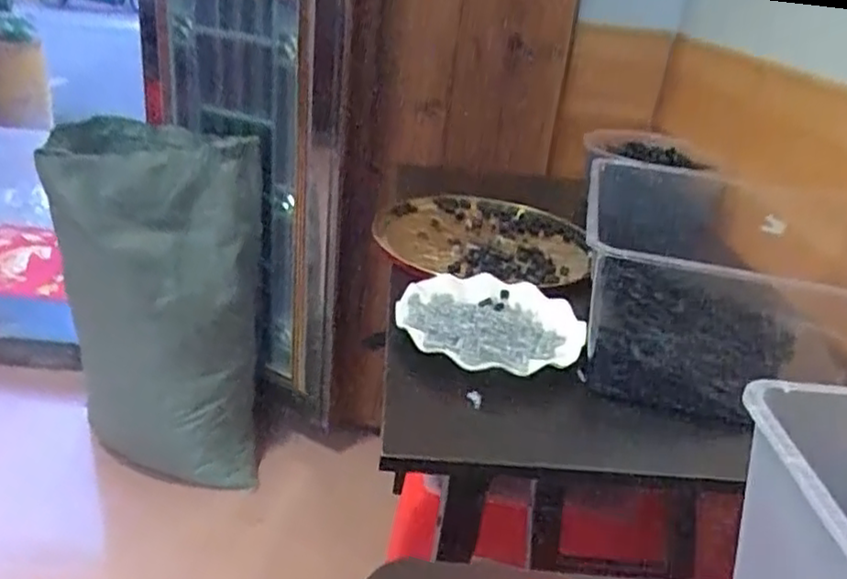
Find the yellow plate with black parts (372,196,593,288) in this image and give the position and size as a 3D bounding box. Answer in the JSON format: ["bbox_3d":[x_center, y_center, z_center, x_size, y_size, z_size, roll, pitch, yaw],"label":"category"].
[{"bbox_3d":[0.081,-0.066,0.947,0.278,0.042,0.290,5,26,-2],"label":"yellow plate with black parts"}]

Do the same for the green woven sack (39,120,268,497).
[{"bbox_3d":[-0.538,0.049,1.461,0.367,0.744,0.190,-2,27,-17],"label":"green woven sack"}]

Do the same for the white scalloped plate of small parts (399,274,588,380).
[{"bbox_3d":[0.069,0.026,0.701,0.178,0.014,0.184,5,26,-2],"label":"white scalloped plate of small parts"}]

